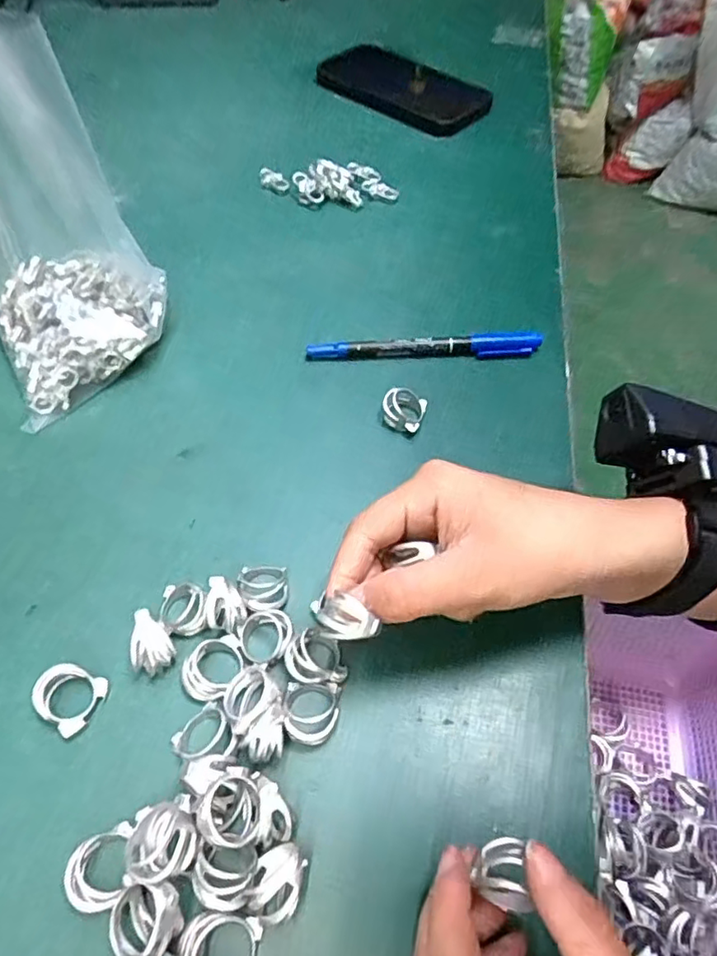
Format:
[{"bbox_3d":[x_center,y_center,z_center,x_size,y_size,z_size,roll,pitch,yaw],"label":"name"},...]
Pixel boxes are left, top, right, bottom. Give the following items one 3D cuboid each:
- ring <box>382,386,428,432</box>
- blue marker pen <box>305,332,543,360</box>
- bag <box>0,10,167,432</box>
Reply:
[{"bbox_3d":[0.025,-0.039,0.331,0.023,0.014,0.023,2,55,-3],"label":"ring"},{"bbox_3d":[0.042,-0.078,0.360,0.141,0.015,0.009,-2,56,-6],"label":"blue marker pen"},{"bbox_3d":[-0.167,-0.138,0.308,0.098,0.142,0.134,-26,61,-21],"label":"bag"}]

